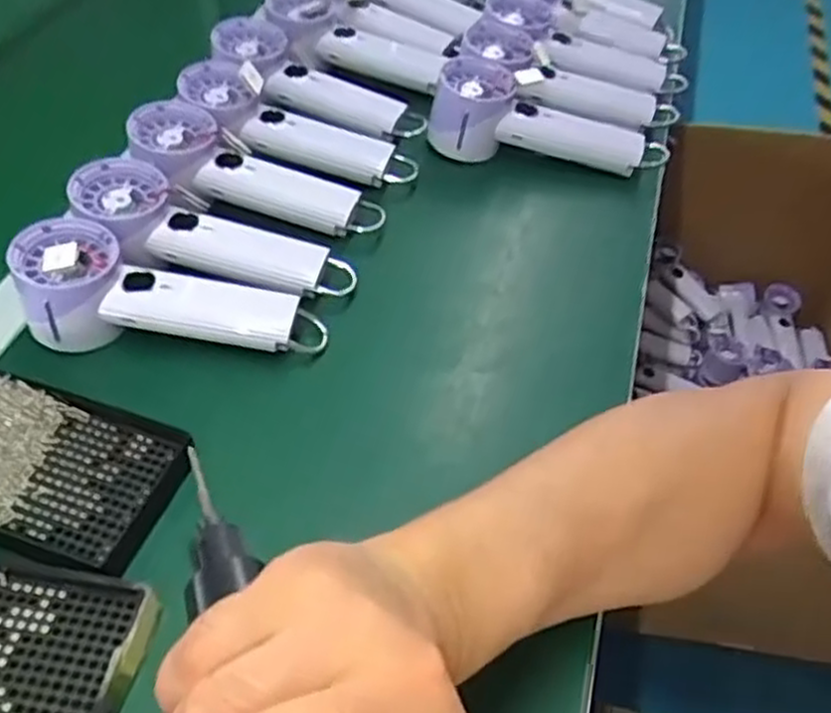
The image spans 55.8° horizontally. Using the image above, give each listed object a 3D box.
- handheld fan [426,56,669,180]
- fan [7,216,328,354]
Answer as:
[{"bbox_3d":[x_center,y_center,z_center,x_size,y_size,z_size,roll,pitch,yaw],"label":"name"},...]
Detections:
[{"bbox_3d":[0.110,-0.197,0.646,0.194,0.053,0.073,8,49,5],"label":"handheld fan"},{"bbox_3d":[-0.157,-0.033,0.511,0.197,0.057,0.065,12,48,-8],"label":"fan"}]

